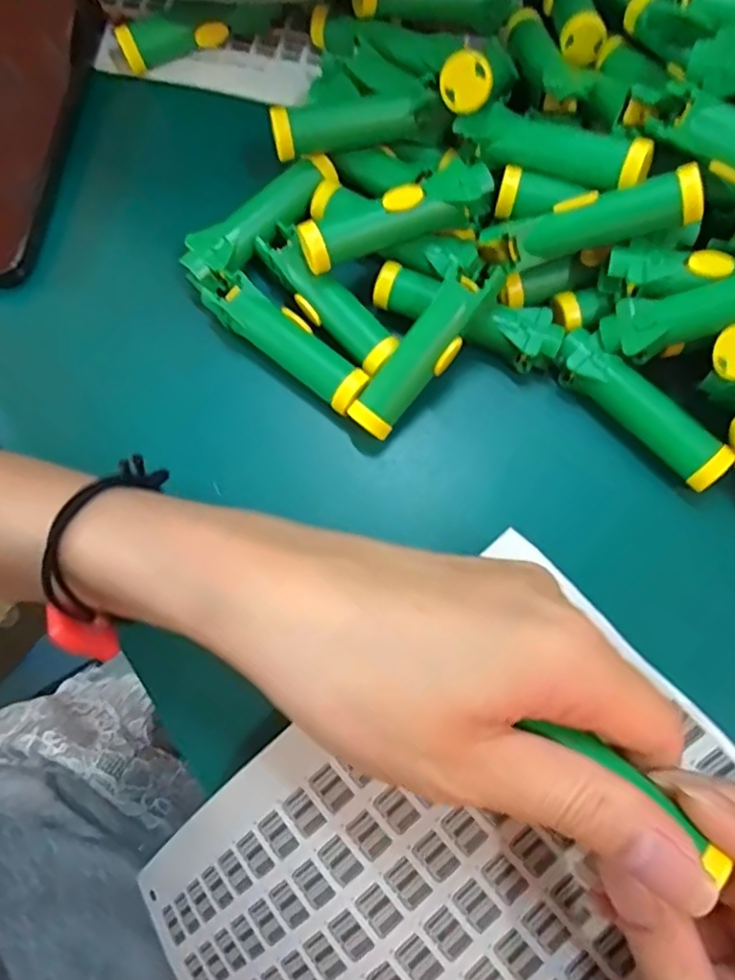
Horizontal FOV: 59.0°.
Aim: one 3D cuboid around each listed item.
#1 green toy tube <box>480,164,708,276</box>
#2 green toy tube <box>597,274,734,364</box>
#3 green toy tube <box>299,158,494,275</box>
[{"bbox_3d":[0.088,-0.104,0.255,0.079,0.018,0.018,-10,73,19],"label":"green toy tube"},{"bbox_3d":[0.132,-0.069,0.247,0.081,0.015,0.019,-12,71,32],"label":"green toy tube"},{"bbox_3d":[0.012,-0.112,0.270,0.081,0.022,0.018,-24,75,-6],"label":"green toy tube"}]

